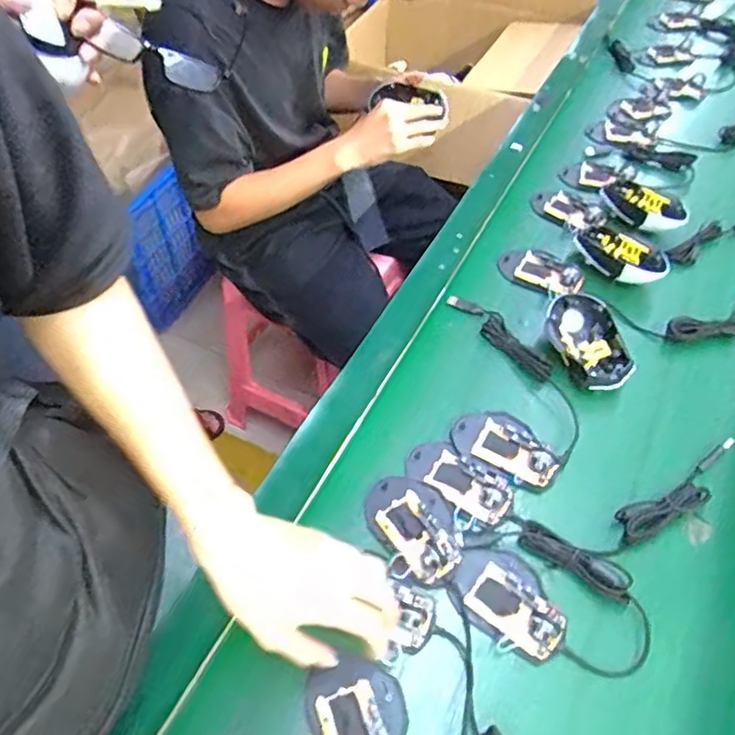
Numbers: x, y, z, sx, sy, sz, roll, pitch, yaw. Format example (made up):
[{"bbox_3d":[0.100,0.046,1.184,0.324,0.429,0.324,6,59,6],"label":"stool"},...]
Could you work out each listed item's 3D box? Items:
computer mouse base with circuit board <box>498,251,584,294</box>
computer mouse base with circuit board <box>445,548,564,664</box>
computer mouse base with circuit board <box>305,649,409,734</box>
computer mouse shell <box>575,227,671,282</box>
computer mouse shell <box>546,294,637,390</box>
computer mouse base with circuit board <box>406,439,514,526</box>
[{"bbox_3d":[0.221,-0.125,0.780,0.106,0.019,0.052,19,54,17],"label":"computer mouse base with circuit board"},{"bbox_3d":[0.124,0.198,0.525,0.101,0.028,0.072,36,61,27],"label":"computer mouse base with circuit board"},{"bbox_3d":[-0.005,0.274,0.465,0.074,0.020,0.107,-13,52,-8],"label":"computer mouse base with circuit board"},{"bbox_3d":[0.323,-0.146,0.778,0.066,0.031,0.127,-31,56,-21],"label":"computer mouse shell"},{"bbox_3d":[0.247,-0.031,0.690,0.073,0.029,0.127,-12,52,-7],"label":"computer mouse shell"},{"bbox_3d":[0.089,0.107,0.594,0.107,0.014,0.057,32,59,25],"label":"computer mouse base with circuit board"}]

